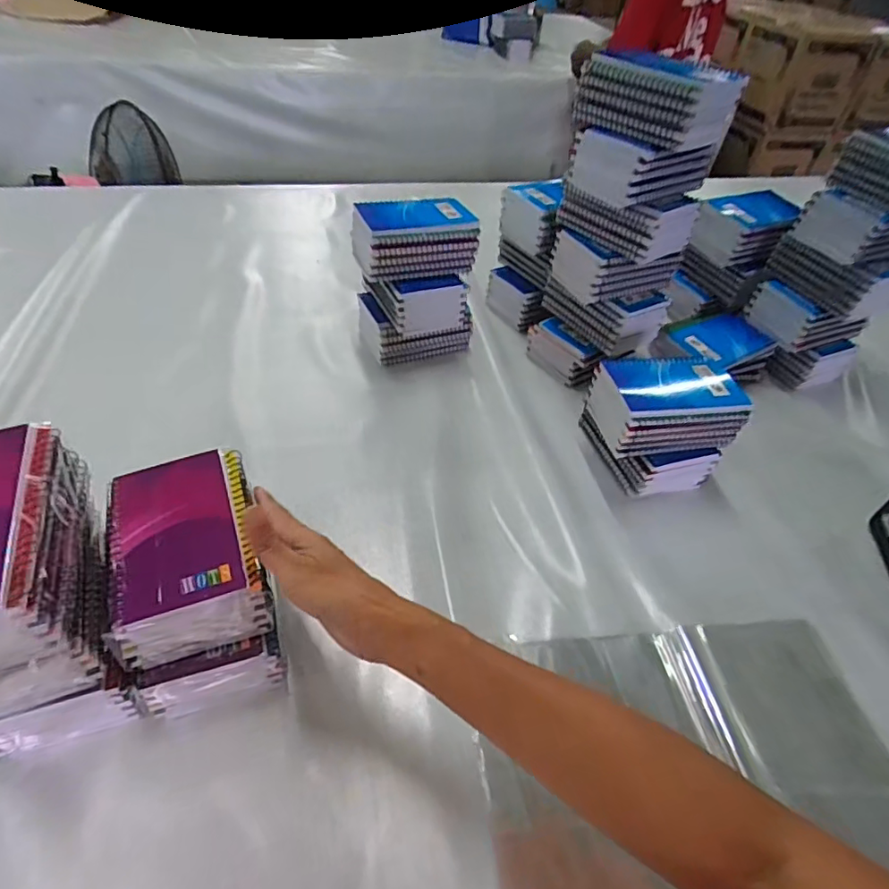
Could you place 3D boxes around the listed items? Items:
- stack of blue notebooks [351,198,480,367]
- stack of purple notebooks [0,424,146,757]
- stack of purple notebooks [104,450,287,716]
[{"bbox_3d":[-0.033,-0.198,0.690,0.135,0.175,0.107,-12,48,-19],"label":"stack of blue notebooks"},{"bbox_3d":[-0.275,0.100,0.362,0.091,0.169,0.130,-12,47,-15],"label":"stack of purple notebooks"},{"bbox_3d":[-0.185,0.102,0.413,0.100,0.118,0.148,-14,48,-16],"label":"stack of purple notebooks"}]

